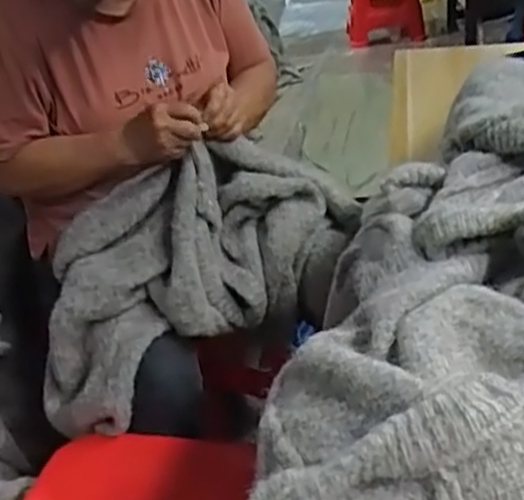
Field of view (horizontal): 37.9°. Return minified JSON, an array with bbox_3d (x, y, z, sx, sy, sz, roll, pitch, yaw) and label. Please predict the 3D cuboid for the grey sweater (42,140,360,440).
[{"bbox_3d":[-0.101,0.024,1.048,0.454,0.259,0.207,-23,33,-25],"label":"grey sweater"}]

